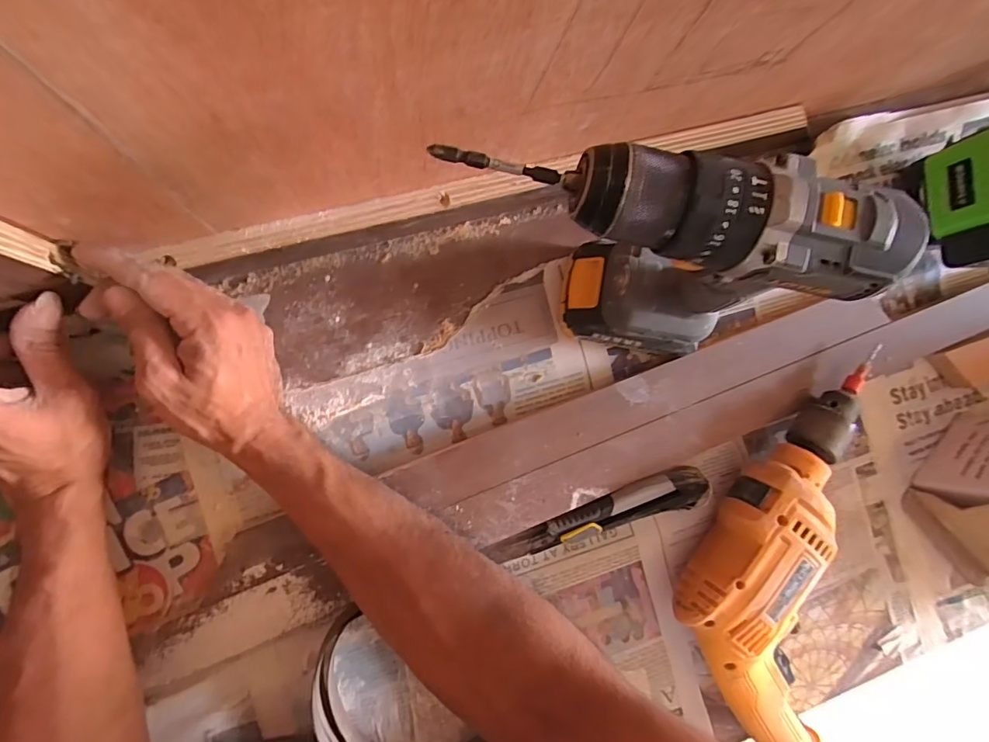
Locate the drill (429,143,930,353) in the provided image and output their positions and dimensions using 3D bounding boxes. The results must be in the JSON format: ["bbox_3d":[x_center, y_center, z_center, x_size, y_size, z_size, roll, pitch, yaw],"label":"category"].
[{"bbox_3d":[0.070,-0.062,0.311,0.213,0.215,0.074,3,87,-9],"label":"drill"}]

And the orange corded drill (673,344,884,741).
[{"bbox_3d":[0.297,0.171,0.422,0.280,0.063,0.251,-43,94,-9],"label":"orange corded drill"}]

